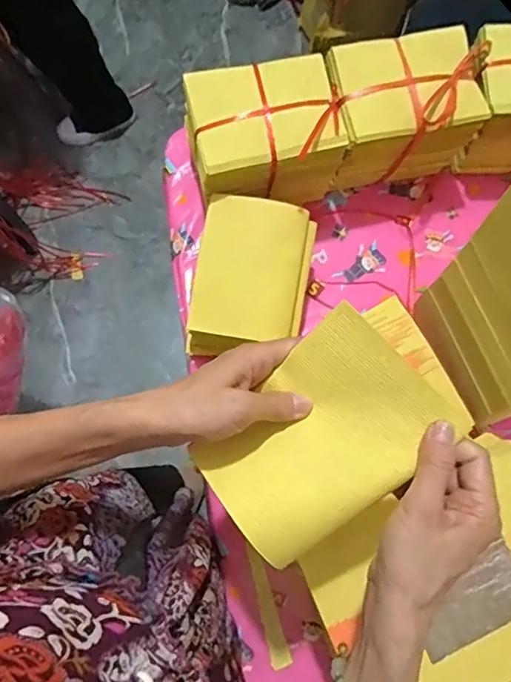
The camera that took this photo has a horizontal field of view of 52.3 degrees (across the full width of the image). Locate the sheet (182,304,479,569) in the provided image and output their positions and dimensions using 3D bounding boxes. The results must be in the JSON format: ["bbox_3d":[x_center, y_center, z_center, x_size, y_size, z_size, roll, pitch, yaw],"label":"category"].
[{"bbox_3d":[0.043,0.065,0.362,0.158,0.033,0.113,-39,80,-10],"label":"sheet"}]

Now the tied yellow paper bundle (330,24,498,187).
[{"bbox_3d":[0.178,-0.279,0.661,0.176,0.153,0.119,-12,77,-4],"label":"tied yellow paper bundle"}]

